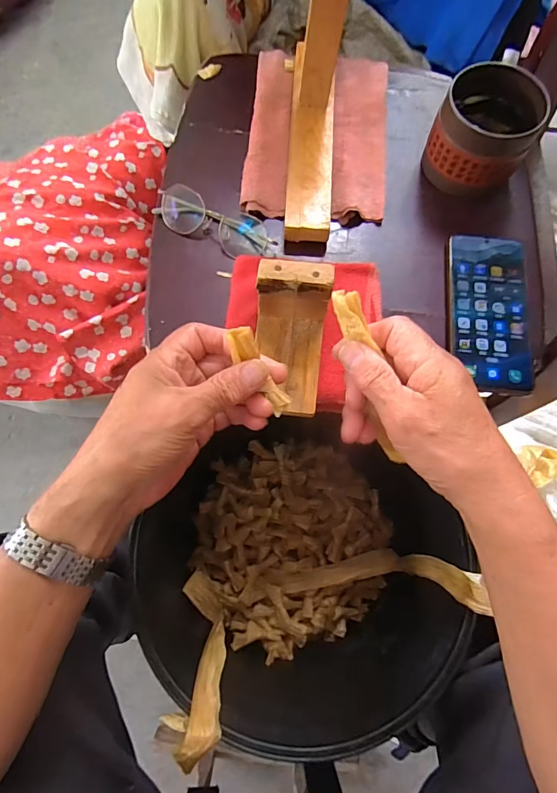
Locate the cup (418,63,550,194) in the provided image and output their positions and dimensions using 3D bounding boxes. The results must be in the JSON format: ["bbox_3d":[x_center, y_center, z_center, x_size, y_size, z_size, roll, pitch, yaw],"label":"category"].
[{"bbox_3d":[0.203,-0.261,0.421,0.095,0.079,0.098,0,74,0],"label":"cup"}]

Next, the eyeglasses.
[{"bbox_3d":[-0.070,-0.182,0.425,0.131,0.027,0.047,27,76,8],"label":"eyeglasses"}]

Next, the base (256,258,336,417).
[{"bbox_3d":[0.008,-0.046,0.344,0.060,0.069,0.105,7,74,3],"label":"base"}]

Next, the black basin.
[{"bbox_3d":[0.017,0.192,0.503,0.307,0.265,0.276,-33,77,-9],"label":"black basin"}]

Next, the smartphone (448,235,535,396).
[{"bbox_3d":[0.205,-0.083,0.402,0.076,0.005,0.162,5,74,2],"label":"smartphone"}]

